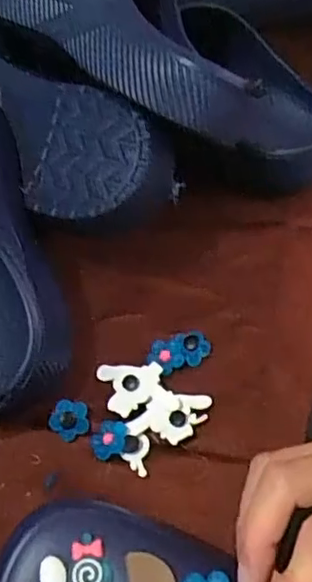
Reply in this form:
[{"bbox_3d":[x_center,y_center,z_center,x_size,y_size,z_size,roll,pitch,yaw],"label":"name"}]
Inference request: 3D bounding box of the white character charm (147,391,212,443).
[{"bbox_3d":[0.014,0.079,0.377,0.039,0.008,0.032,0,55,6],"label":"white character charm"}]

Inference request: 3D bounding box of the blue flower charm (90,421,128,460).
[{"bbox_3d":[-0.029,0.091,0.373,0.023,0.005,0.021,-2,55,4],"label":"blue flower charm"}]

